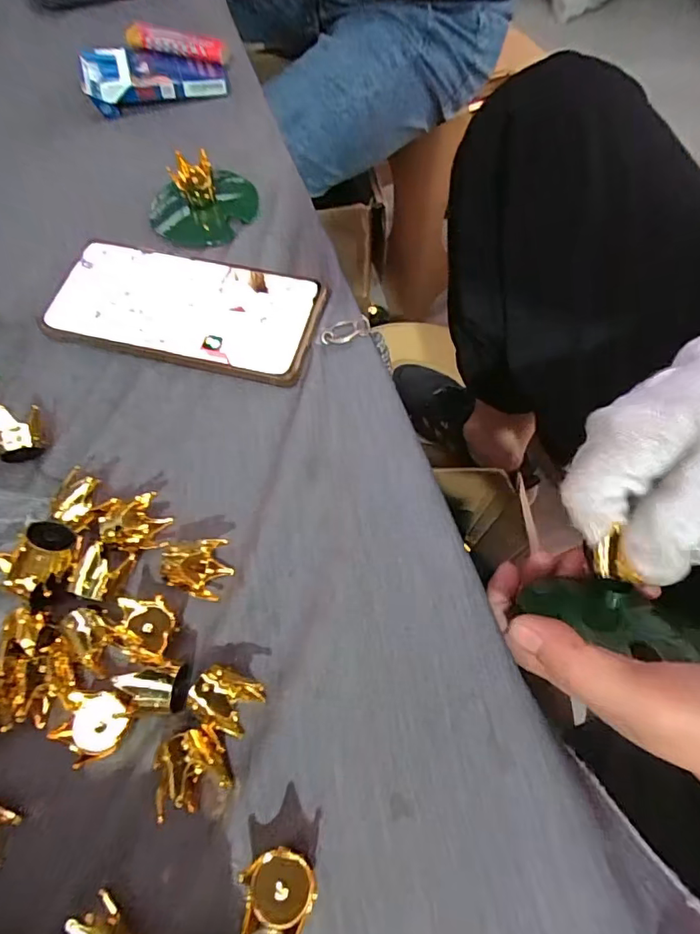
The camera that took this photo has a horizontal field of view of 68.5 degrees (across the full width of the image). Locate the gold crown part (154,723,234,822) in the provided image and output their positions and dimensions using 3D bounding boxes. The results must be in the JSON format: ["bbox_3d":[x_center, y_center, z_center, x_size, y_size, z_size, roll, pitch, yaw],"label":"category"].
[{"bbox_3d":[-0.063,0.120,0.206,0.023,0.028,0.027,-22,66,-9],"label":"gold crown part"}]

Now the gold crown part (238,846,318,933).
[{"bbox_3d":[-0.027,0.160,0.195,0.028,0.015,0.026,10,66,6],"label":"gold crown part"}]

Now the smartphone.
[{"bbox_3d":[-0.101,-0.097,0.319,0.161,0.014,0.076,12,66,7],"label":"smartphone"}]

